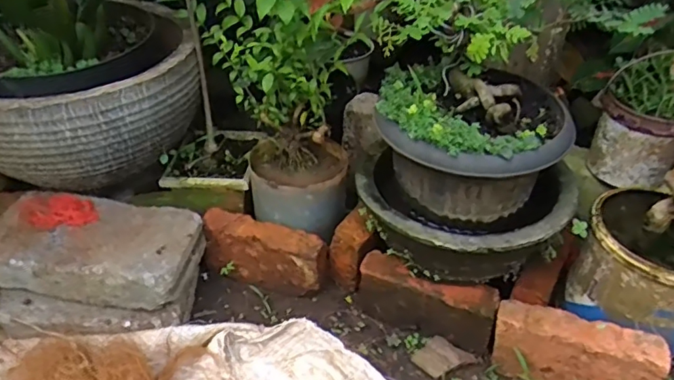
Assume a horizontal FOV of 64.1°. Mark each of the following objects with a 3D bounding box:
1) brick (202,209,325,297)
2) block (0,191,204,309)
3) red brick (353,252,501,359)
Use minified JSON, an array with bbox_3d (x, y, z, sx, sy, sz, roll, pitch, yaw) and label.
[{"bbox_3d":[-0.113,0.099,0.835,0.191,0.097,0.062,13,41,13],"label":"brick"},{"bbox_3d":[-0.349,0.079,0.772,0.288,0.070,0.144,7,39,5],"label":"block"},{"bbox_3d":[0.123,0.162,0.763,0.195,0.111,0.045,19,41,19],"label":"red brick"}]

